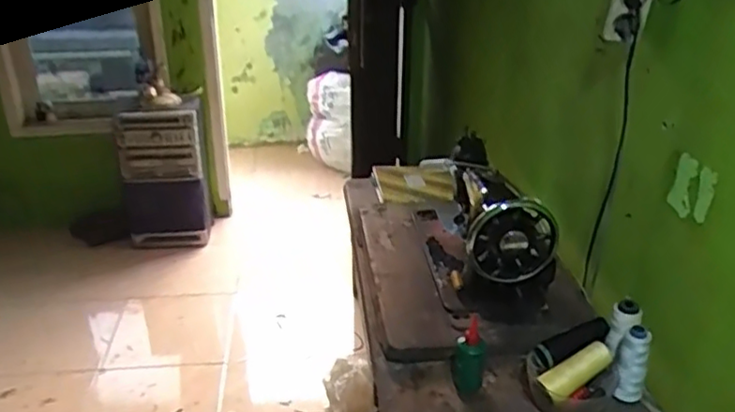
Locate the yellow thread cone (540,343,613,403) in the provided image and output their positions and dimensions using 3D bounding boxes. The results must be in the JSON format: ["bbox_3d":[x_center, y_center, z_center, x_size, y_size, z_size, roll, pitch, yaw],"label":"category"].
[{"bbox_3d":[0.291,0.231,0.907,0.109,0.035,0.036,-30,33,-12],"label":"yellow thread cone"}]

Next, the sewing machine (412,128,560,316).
[{"bbox_3d":[0.202,0.020,1.185,0.176,0.214,0.371,-2,25,-4],"label":"sewing machine"}]

